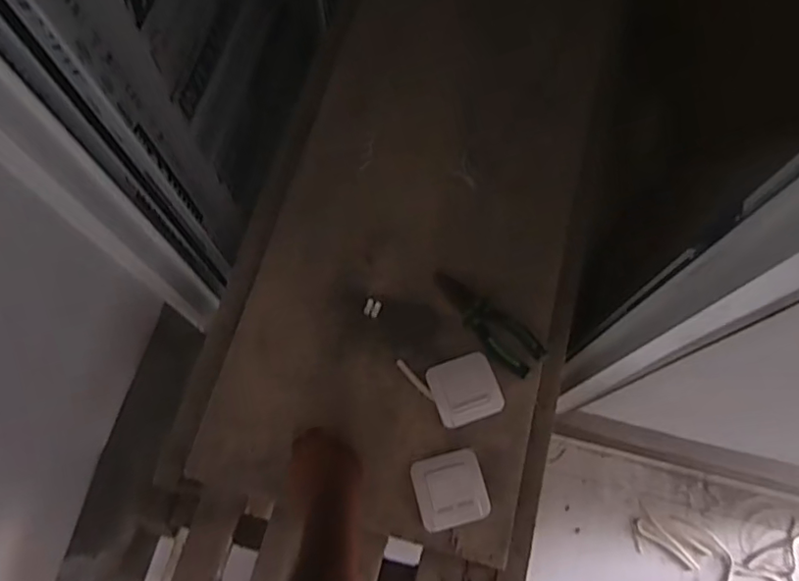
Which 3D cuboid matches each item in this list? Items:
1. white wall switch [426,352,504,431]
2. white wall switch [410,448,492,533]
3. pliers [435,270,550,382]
[{"bbox_3d":[0.080,0.120,0.711,0.078,0.013,0.077,-18,72,-6],"label":"white wall switch"},{"bbox_3d":[0.059,0.229,0.676,0.079,0.014,0.079,-13,72,-4],"label":"white wall switch"},{"bbox_3d":[0.107,0.038,0.740,0.165,0.018,0.053,43,77,13],"label":"pliers"}]

